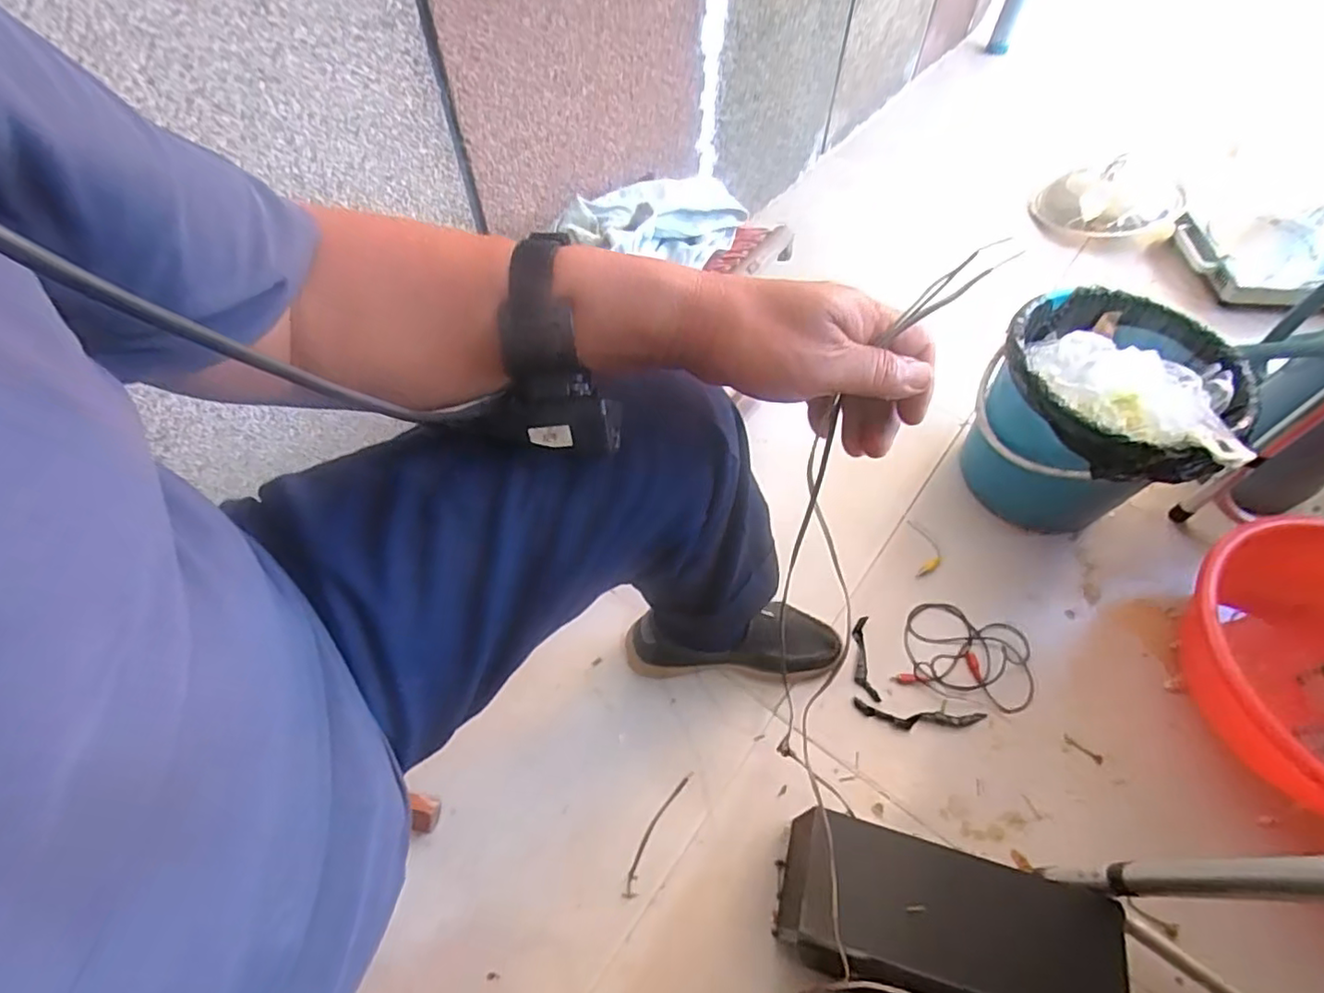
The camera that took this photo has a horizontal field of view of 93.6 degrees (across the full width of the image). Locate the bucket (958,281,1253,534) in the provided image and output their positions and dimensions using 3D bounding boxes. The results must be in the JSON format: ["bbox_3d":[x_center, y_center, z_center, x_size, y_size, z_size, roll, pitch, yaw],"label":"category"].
[{"bbox_3d":[0.575,-0.092,0.860,0.248,0.273,0.270,0,57,-1],"label":"bucket"}]

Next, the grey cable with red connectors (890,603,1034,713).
[{"bbox_3d":[0.394,0.204,0.809,0.164,0.015,0.123,14,57,8],"label":"grey cable with red connectors"}]

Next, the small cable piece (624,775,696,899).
[{"bbox_3d":[-0.005,0.375,0.698,0.021,0.004,0.144,20,52,19],"label":"small cable piece"}]

